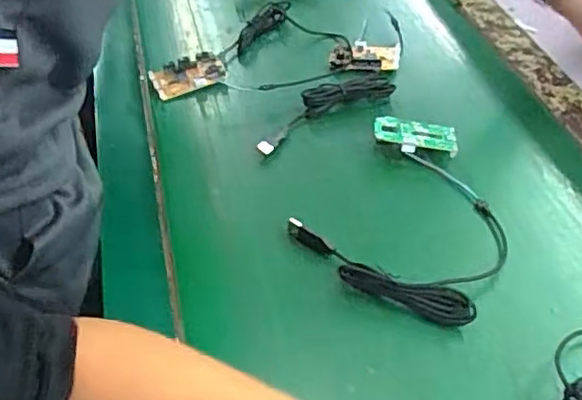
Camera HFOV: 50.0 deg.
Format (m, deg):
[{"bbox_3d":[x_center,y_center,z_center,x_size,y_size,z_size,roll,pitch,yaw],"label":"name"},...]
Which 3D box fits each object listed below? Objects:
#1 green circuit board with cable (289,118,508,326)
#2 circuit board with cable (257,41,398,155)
[{"bbox_3d":[0.110,0.006,0.539,0.157,0.030,0.208,23,50,22],"label":"green circuit board with cable"},{"bbox_3d":[0.055,-0.107,0.655,0.084,0.019,0.220,17,48,18],"label":"circuit board with cable"}]

